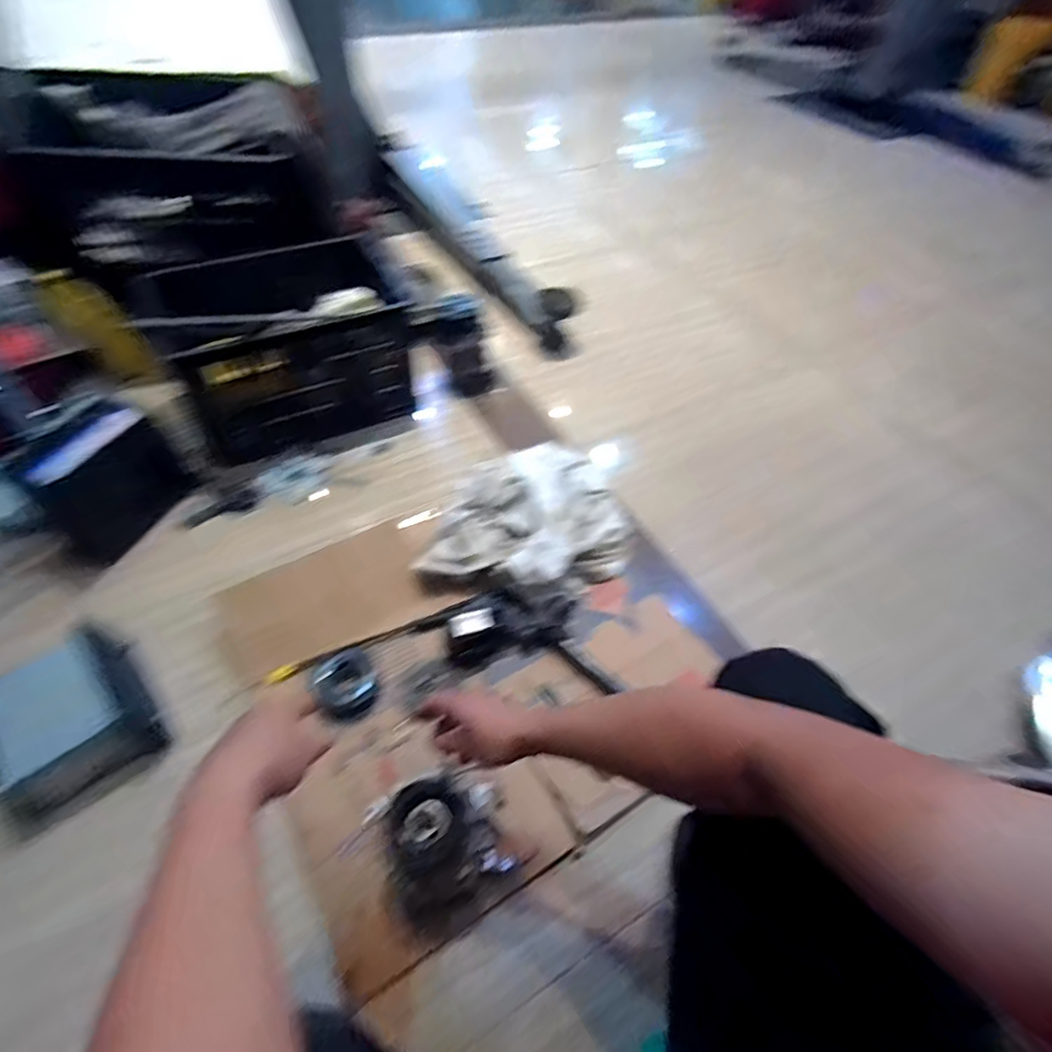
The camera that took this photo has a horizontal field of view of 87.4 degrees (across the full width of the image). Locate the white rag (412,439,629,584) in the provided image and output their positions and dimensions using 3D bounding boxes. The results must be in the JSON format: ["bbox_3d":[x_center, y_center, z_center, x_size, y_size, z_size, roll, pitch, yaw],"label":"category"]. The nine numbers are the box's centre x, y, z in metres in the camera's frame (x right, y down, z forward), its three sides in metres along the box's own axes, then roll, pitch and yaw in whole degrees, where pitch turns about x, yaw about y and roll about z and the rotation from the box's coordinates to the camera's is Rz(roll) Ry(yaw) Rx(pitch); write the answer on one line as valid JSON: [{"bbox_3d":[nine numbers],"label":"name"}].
[{"bbox_3d":[0.008,0.005,1.038,0.412,0.115,0.286,-27,57,-23],"label":"white rag"}]

